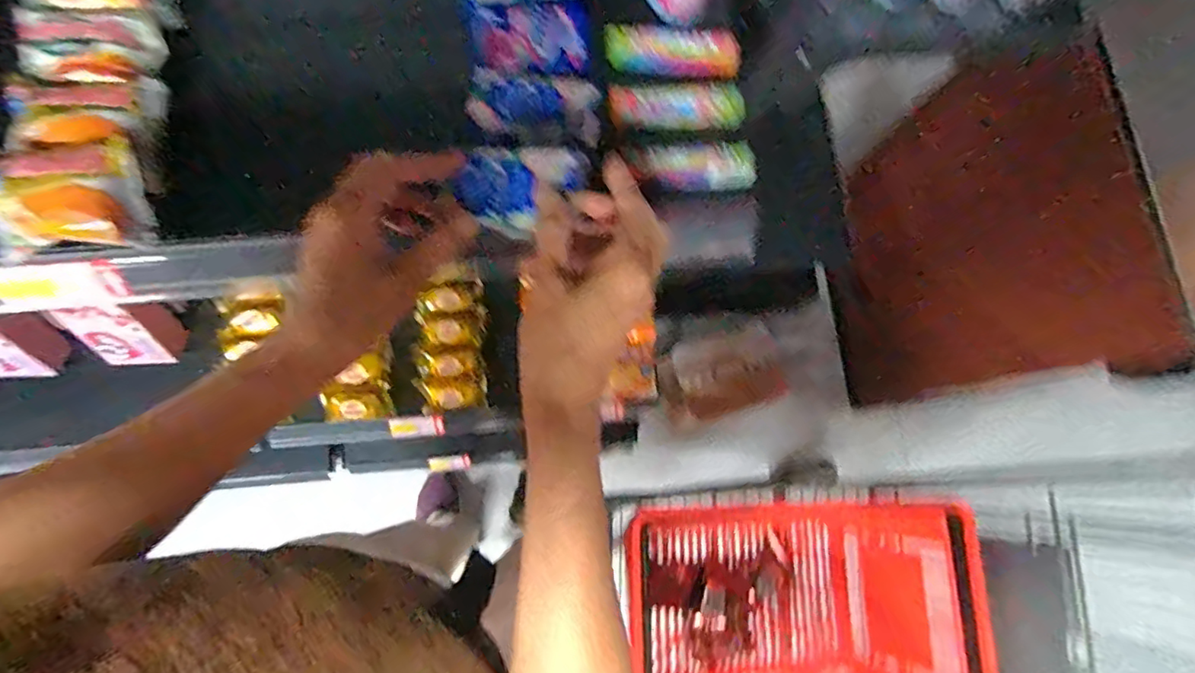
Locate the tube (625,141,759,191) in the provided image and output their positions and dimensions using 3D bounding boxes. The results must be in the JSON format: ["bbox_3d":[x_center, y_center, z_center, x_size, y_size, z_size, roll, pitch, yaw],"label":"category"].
[{"bbox_3d":[0.075,-0.134,0.445,0.101,0.030,0.027,-3,79,-2],"label":"tube"}]

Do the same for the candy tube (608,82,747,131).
[{"bbox_3d":[0.064,-0.184,0.450,0.110,0.028,0.033,-5,79,-2],"label":"candy tube"}]

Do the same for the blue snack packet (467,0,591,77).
[{"bbox_3d":[-0.054,-0.242,0.453,0.092,0.026,0.076,-6,79,-2],"label":"blue snack packet"}]

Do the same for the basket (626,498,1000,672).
[{"bbox_3d":[0.315,0.453,0.867,0.441,0.261,0.381,0,79,-1],"label":"basket"}]

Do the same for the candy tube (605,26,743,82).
[{"bbox_3d":[0.062,-0.231,0.463,0.110,0.028,0.026,1,79,-1],"label":"candy tube"}]

